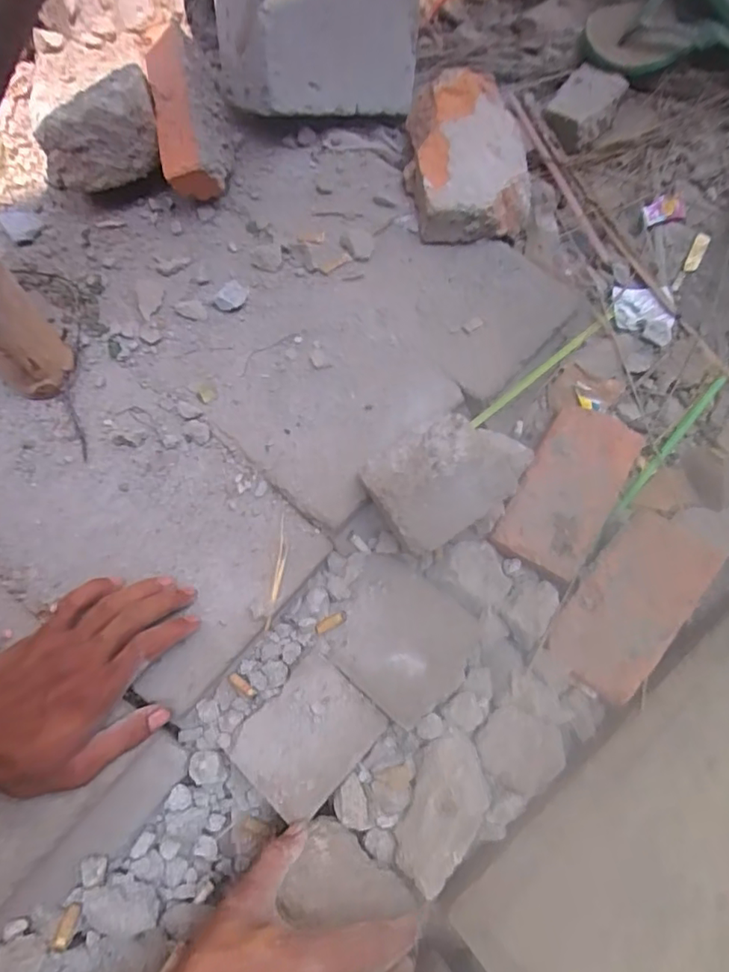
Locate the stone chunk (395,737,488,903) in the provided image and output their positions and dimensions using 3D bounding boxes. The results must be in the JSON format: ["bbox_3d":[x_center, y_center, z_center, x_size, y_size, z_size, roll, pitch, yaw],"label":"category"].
[{"bbox_3d":[0.059,0.238,0.412,0.050,0.022,0.099,23,70,4],"label":"stone chunk"}]

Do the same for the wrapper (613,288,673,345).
[{"bbox_3d":[0.306,-0.186,0.617,0.064,0.012,0.067,1,70,-4],"label":"wrapper"}]

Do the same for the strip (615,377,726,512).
[{"bbox_3d":[0.297,-0.042,0.550,0.009,0.012,0.196,41,71,13],"label":"strip"}]

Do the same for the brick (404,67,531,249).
[{"bbox_3d":[0.110,-0.368,0.621,0.119,0.056,0.229,2,67,-2],"label":"brick"}]

